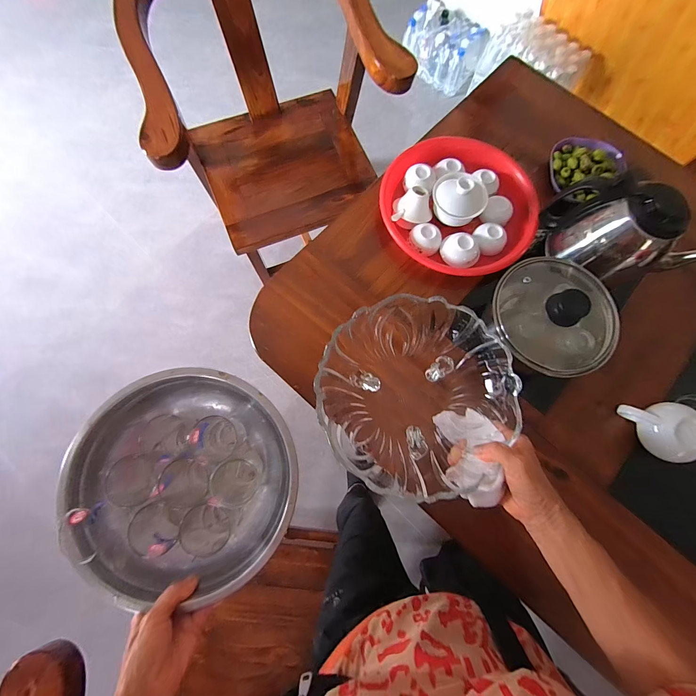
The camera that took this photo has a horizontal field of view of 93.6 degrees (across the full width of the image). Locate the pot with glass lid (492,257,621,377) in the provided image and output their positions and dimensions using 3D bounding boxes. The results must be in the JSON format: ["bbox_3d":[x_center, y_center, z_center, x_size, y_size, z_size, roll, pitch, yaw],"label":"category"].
[{"bbox_3d":[0.276,-0.038,0.452,0.162,0.128,0.157,1,76,-2],"label":"pot with glass lid"}]

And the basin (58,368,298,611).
[{"bbox_3d":[-0.190,0.165,0.405,0.253,0.081,0.246,0,74,-1],"label":"basin"}]

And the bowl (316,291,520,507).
[{"bbox_3d":[0.072,0.056,0.424,0.223,0.100,0.211,0,74,-1],"label":"bowl"}]

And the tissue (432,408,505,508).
[{"bbox_3d":[0.147,0.129,0.397,0.056,0.082,0.106,2,74,0],"label":"tissue"}]

